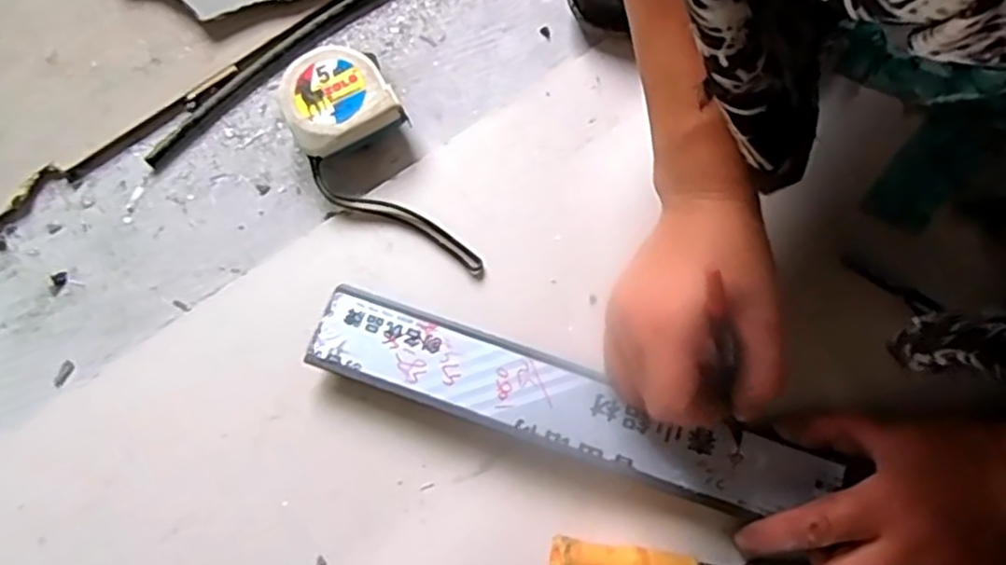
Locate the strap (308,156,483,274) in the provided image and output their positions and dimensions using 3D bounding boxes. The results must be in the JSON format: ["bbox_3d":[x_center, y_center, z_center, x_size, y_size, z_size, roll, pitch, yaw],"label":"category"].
[{"bbox_3d":[-0.070,-0.042,0.460,0.129,0.009,0.020,29,78,7],"label":"strap"}]

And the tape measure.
[{"bbox_3d":[-0.108,-0.117,0.469,0.066,0.030,0.065,-32,78,-7],"label":"tape measure"}]

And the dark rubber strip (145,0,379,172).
[{"bbox_3d":[-0.113,-0.175,0.495,0.303,0.004,0.032,-36,79,-8],"label":"dark rubber strip"}]

